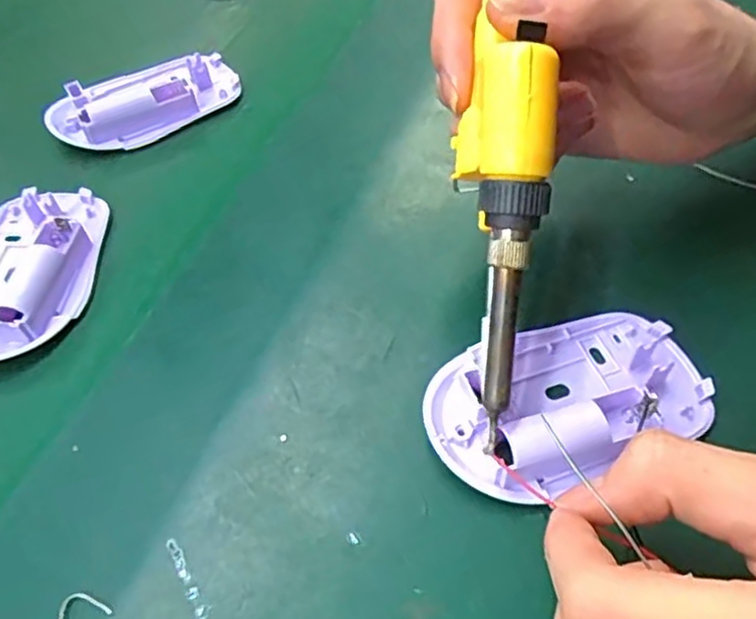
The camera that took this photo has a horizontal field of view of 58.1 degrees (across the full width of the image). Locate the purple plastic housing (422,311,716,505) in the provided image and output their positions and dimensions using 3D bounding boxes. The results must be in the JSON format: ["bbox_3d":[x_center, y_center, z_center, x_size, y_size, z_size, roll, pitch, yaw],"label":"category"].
[{"bbox_3d":[0.063,0.026,0.230,0.094,0.016,0.056,-21,54,-14],"label":"purple plastic housing"}]

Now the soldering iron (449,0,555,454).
[{"bbox_3d":[0.037,-0.084,0.199,0.024,0.031,0.236,3,86,4],"label":"soldering iron"}]

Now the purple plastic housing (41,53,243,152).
[{"bbox_3d":[-0.120,-0.110,0.349,0.093,0.018,0.053,-31,56,-22],"label":"purple plastic housing"}]

